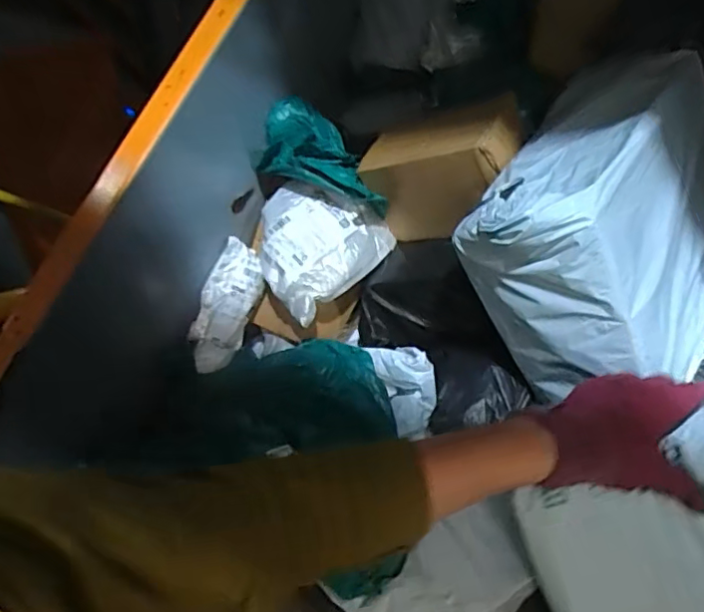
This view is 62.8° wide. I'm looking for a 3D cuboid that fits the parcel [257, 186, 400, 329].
[{"bbox_3d":[-0.042,-0.080,0.712,0.174,0.060,0.154,-42,72,-14],"label":"parcel"}]

